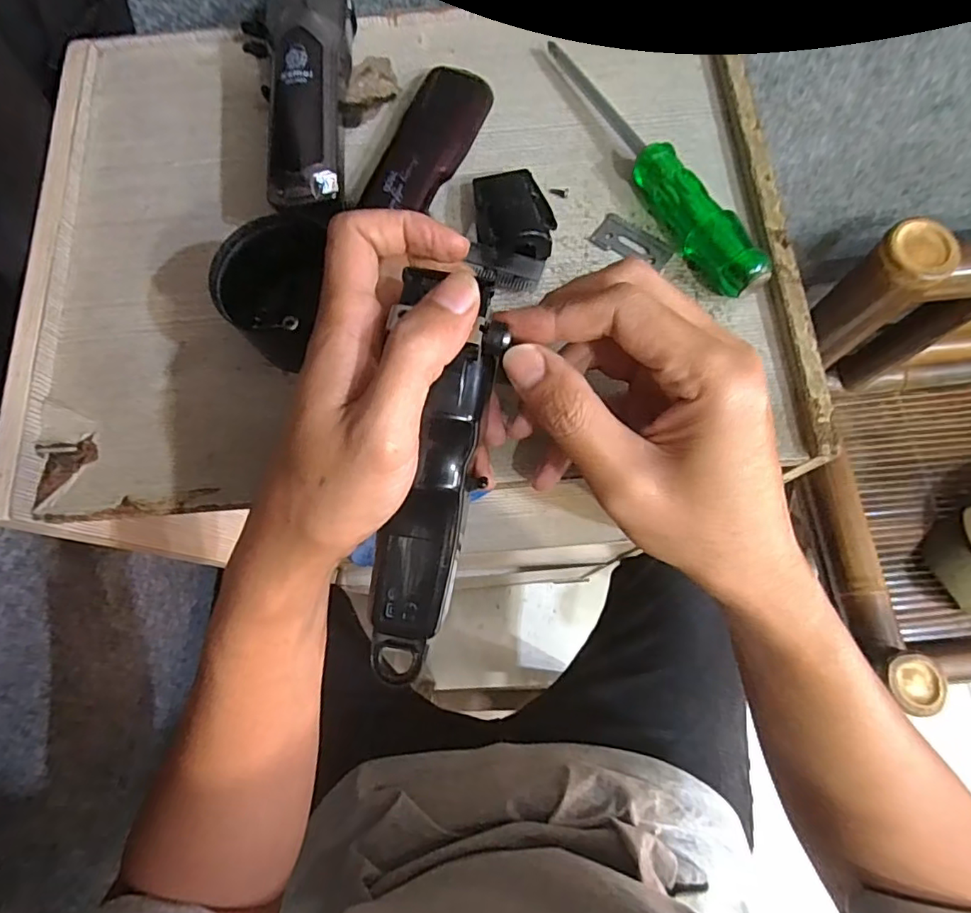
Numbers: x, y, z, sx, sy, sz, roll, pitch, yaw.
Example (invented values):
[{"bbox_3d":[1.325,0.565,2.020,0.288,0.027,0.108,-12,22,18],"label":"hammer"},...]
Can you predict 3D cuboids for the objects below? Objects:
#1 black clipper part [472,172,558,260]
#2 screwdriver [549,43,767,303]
[{"bbox_3d":[0.015,-0.128,0.294,0.040,0.019,0.051,-8,72,0],"label":"black clipper part"},{"bbox_3d":[0.083,-0.157,0.299,0.021,0.022,0.182,-31,74,-7],"label":"screwdriver"}]

